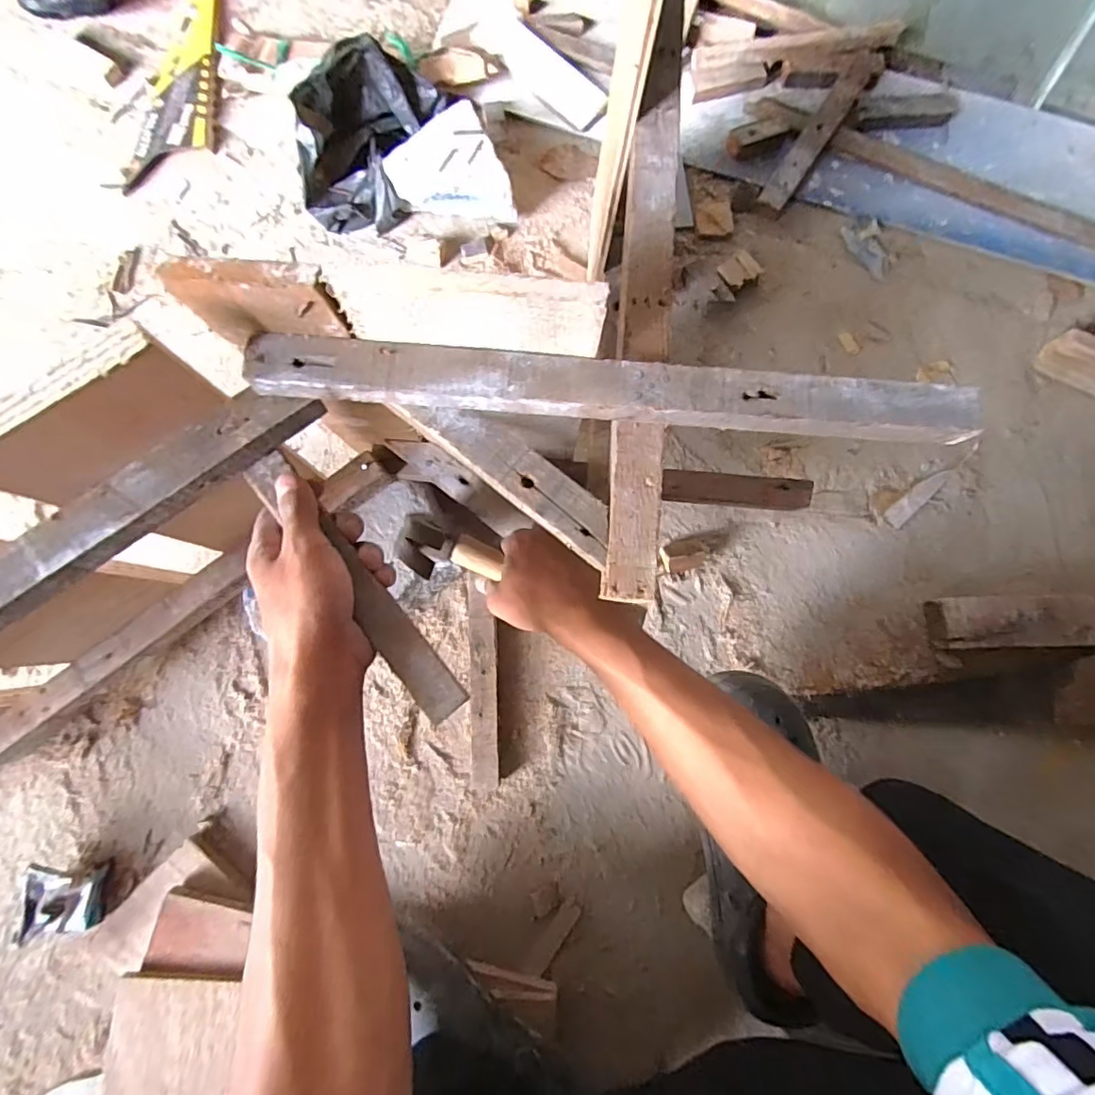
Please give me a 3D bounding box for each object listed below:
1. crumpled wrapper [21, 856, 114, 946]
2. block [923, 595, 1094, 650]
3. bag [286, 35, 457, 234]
[{"bbox_3d":[-0.473,0.346,0.524,0.071,0.032,0.063,-6,81,0],"label":"crumpled wrapper"},{"bbox_3d":[0.500,0.080,0.577,0.167,0.031,0.054,-2,81,0],"label":"block"},{"bbox_3d":[-0.216,-0.487,0.638,0.138,0.098,0.203,15,82,3],"label":"bag"}]

